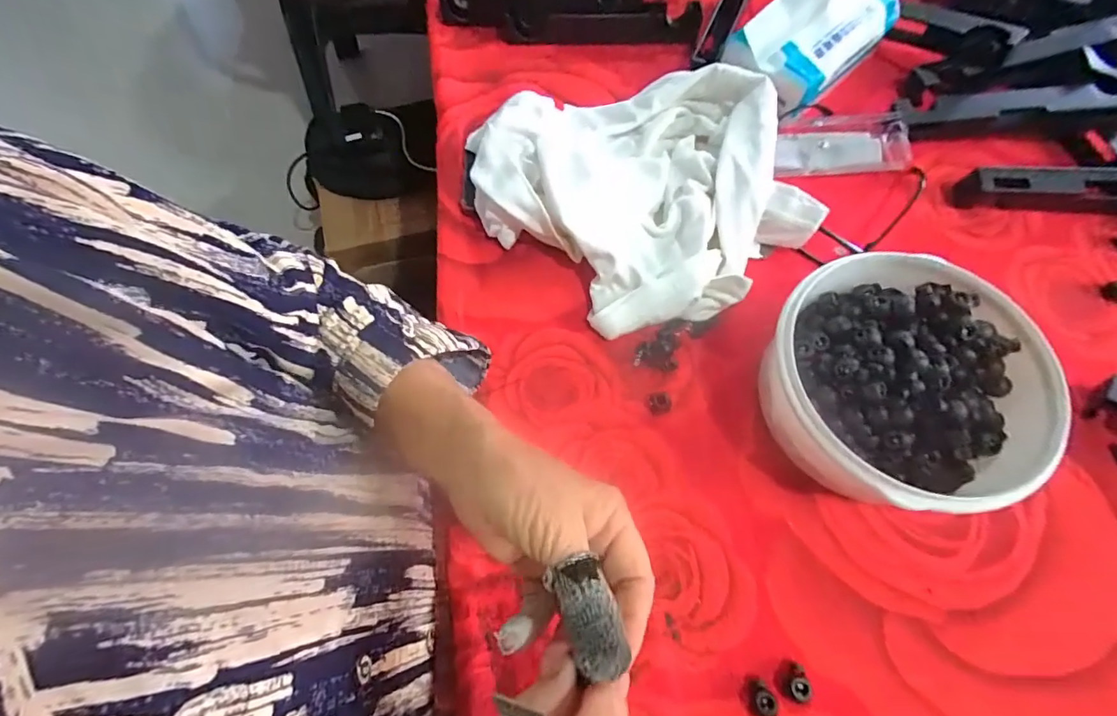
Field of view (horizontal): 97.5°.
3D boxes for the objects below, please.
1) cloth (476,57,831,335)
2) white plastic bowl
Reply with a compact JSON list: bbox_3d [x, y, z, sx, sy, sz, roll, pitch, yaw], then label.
[{"bbox_3d":[0.062,-0.136,0.402,0.248,0.053,0.230,-16,68,-6],"label":"cloth"},{"bbox_3d":[0.222,0.018,0.323,0.163,0.072,0.153,-3,67,-1],"label":"white plastic bowl"}]

